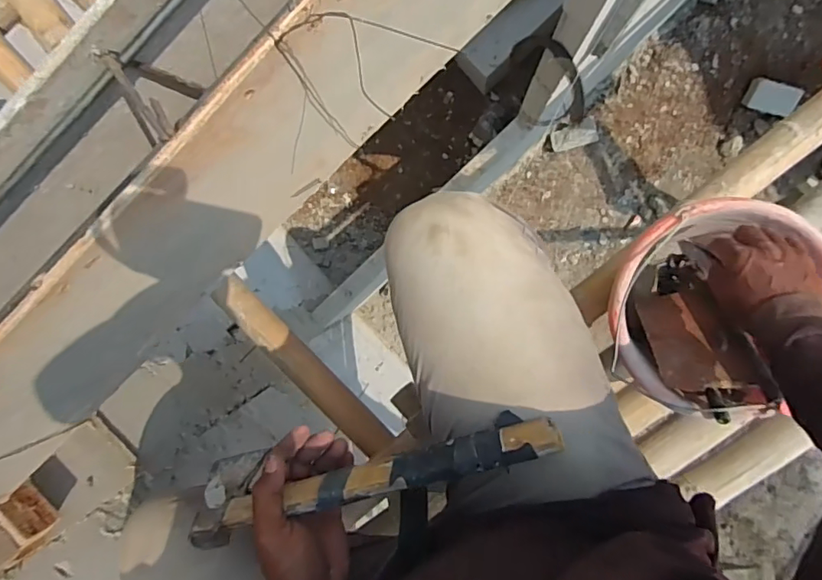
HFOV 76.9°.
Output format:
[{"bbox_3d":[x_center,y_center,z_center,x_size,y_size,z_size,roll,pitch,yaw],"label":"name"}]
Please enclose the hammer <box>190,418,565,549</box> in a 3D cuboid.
[{"bbox_3d":[-0.037,0.156,0.441,0.323,0.077,0.043,-15,93,13],"label":"hammer"}]

